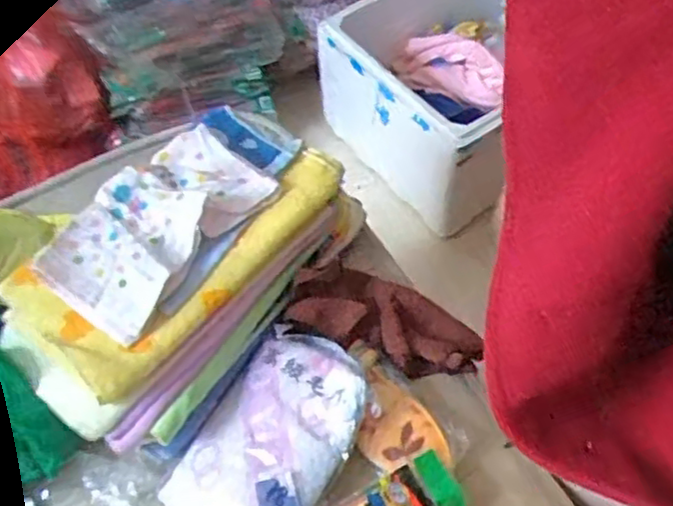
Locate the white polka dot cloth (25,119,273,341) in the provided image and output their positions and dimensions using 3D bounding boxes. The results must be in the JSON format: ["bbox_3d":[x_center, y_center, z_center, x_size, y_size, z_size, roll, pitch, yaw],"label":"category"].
[{"bbox_3d":[-0.176,-0.034,0.682,0.132,0.029,0.224,32,63,21],"label":"white polka dot cloth"}]

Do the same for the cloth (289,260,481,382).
[{"bbox_3d":[0.052,0.067,0.734,0.199,0.034,0.087,21,58,-4],"label":"cloth"}]

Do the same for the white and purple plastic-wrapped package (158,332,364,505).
[{"bbox_3d":[-0.061,0.173,0.662,0.129,0.034,0.205,31,63,21],"label":"white and purple plastic-wrapped package"}]

